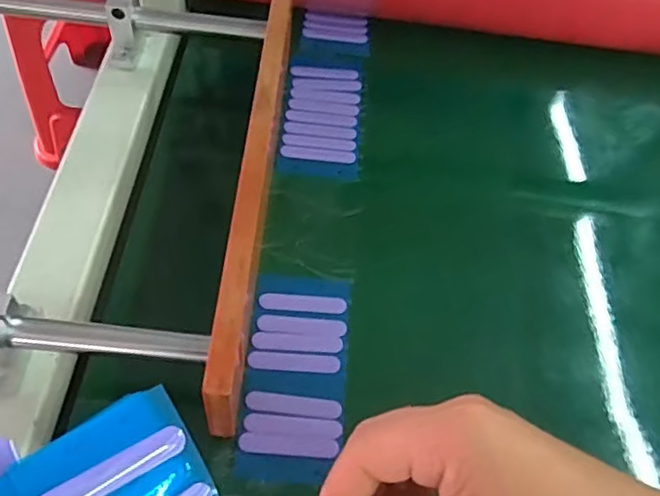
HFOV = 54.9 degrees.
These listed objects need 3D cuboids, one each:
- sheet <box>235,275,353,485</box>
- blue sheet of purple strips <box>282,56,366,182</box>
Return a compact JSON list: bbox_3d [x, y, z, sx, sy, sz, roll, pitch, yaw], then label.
[{"bbox_3d":[-0.018,0.068,0.355,0.055,0.005,0.117,5,57,-1],"label":"sheet"},{"bbox_3d":[-0.005,-0.096,0.460,0.054,0.004,0.117,5,57,-2],"label":"blue sheet of purple strips"}]

